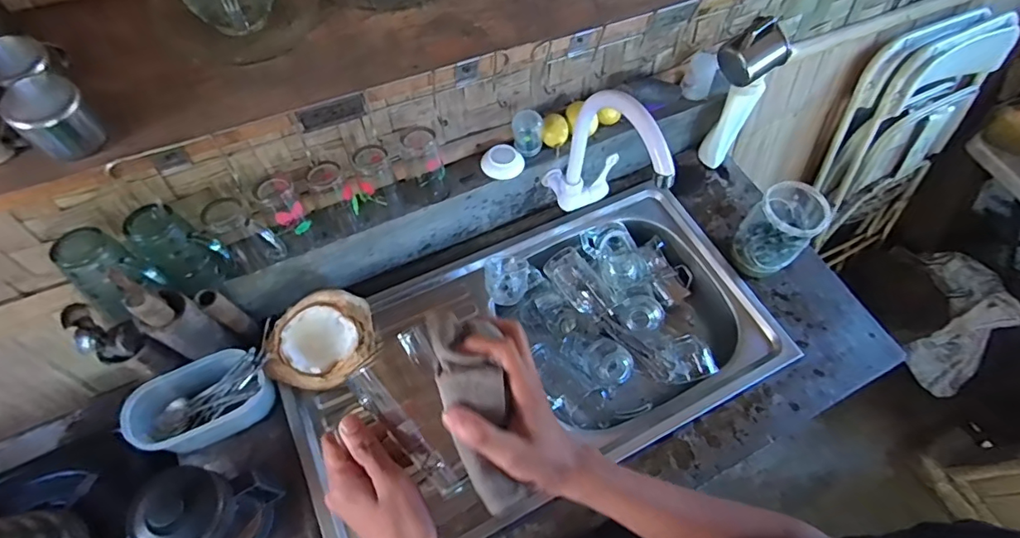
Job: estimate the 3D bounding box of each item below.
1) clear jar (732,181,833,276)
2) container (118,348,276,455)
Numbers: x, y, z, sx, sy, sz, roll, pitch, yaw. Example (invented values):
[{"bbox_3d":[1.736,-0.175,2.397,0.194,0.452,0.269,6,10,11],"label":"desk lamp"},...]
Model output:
[{"bbox_3d":[0.442,-0.062,0.833,0.094,0.147,0.097,2,62,-3],"label":"clear jar"},{"bbox_3d":[-0.423,0.181,0.697,0.171,0.092,0.104,-20,65,-14],"label":"container"}]

